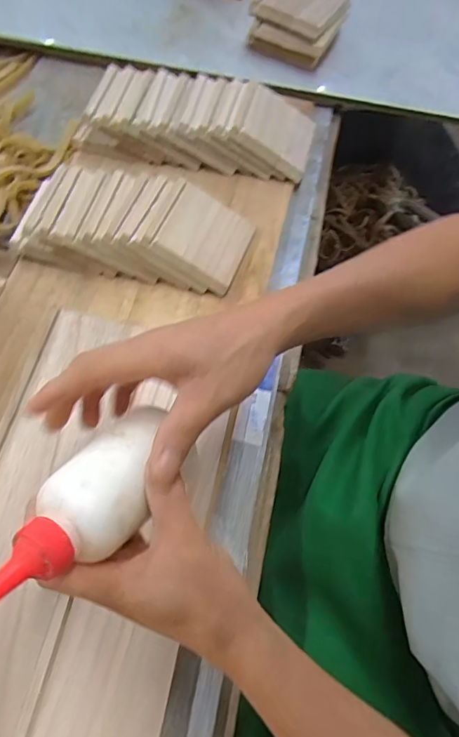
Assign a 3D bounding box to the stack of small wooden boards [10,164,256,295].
[{"bbox_3d":[-0.093,-0.147,0.467,0.225,0.045,0.109,12,66,2],"label":"stack of small wooden boards"}]

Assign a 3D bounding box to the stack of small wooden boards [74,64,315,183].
[{"bbox_3d":[-0.037,-0.283,0.533,0.266,0.056,0.106,9,66,1],"label":"stack of small wooden boards"}]

